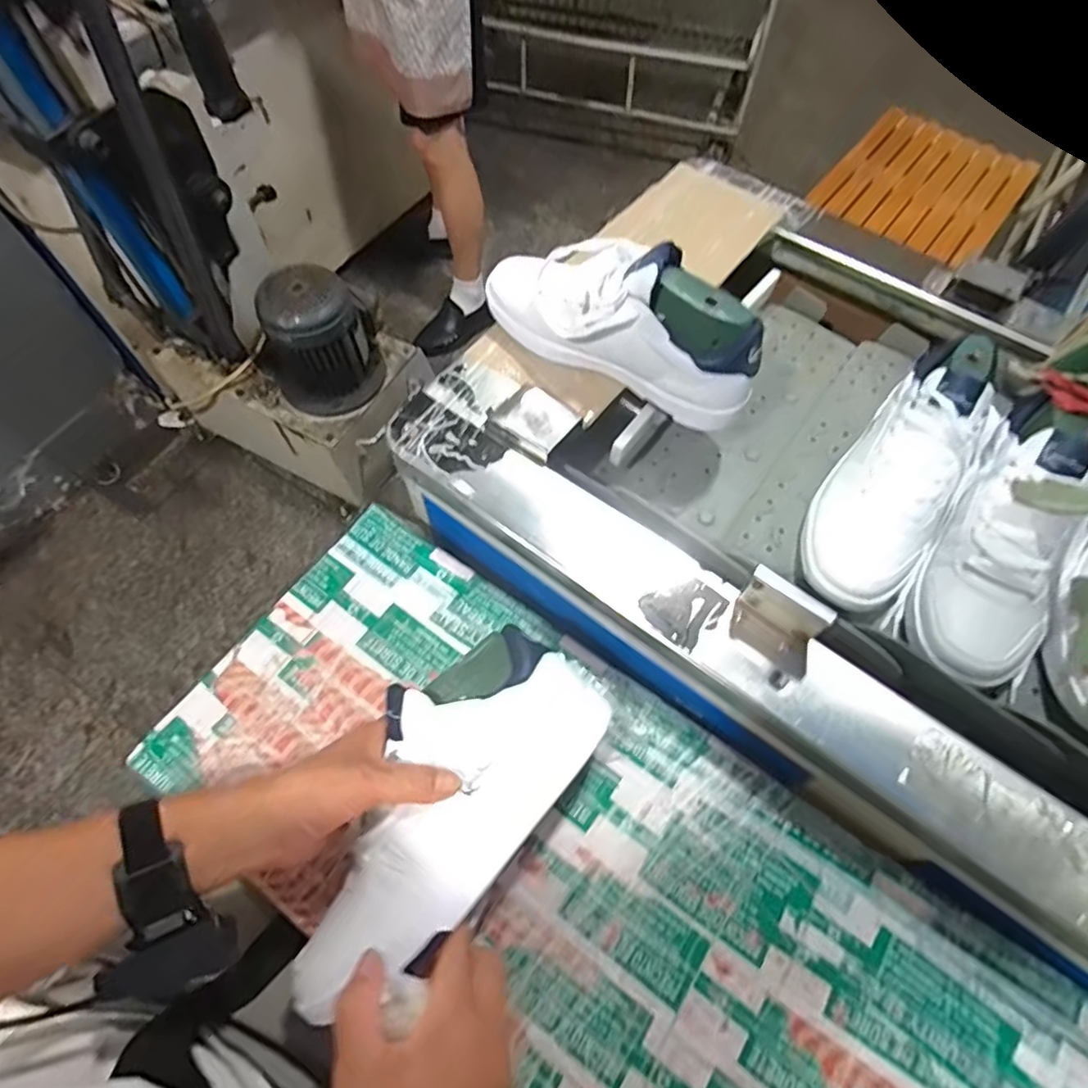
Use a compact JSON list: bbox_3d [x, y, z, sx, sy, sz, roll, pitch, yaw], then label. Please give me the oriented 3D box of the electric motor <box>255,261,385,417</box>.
[{"bbox_3d":[-0.455,-0.408,1.195,0.216,0.234,0.223,1,64,-1],"label":"electric motor"}]

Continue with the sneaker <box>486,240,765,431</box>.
[{"bbox_3d":[0.065,-0.211,0.573,0.276,0.107,0.106,35,68,15],"label":"sneaker"}]

